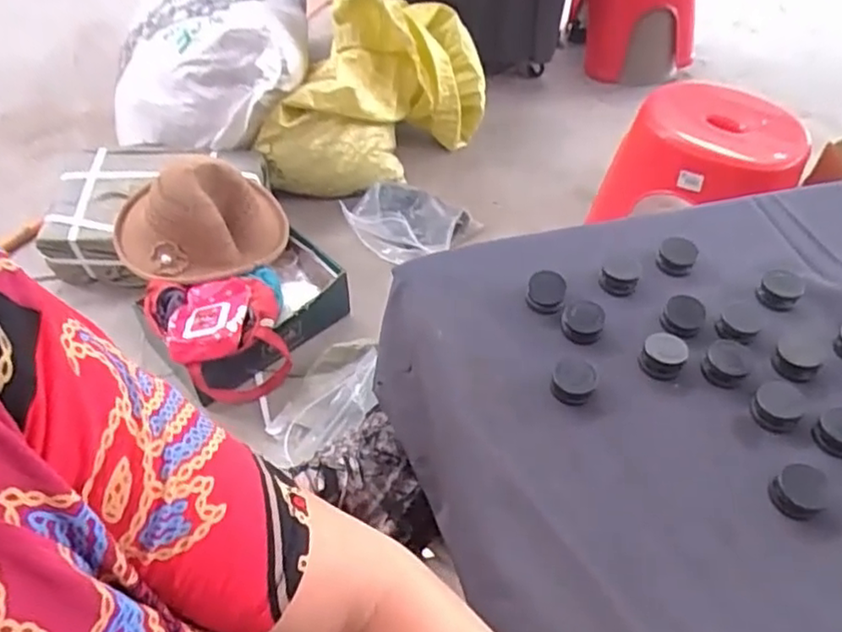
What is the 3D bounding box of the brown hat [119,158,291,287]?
[{"bbox_3d":[-0.378,-0.166,1.115,0.282,0.177,0.211,-15,53,-13],"label":"brown hat"}]

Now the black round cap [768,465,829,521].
[{"bbox_3d":[0.256,0.119,0.441,0.030,0.022,0.033,1,51,-1],"label":"black round cap"}]

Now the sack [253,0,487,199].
[{"bbox_3d":[-0.069,-0.484,1.355,0.295,0.331,0.511,22,53,15],"label":"sack"}]

